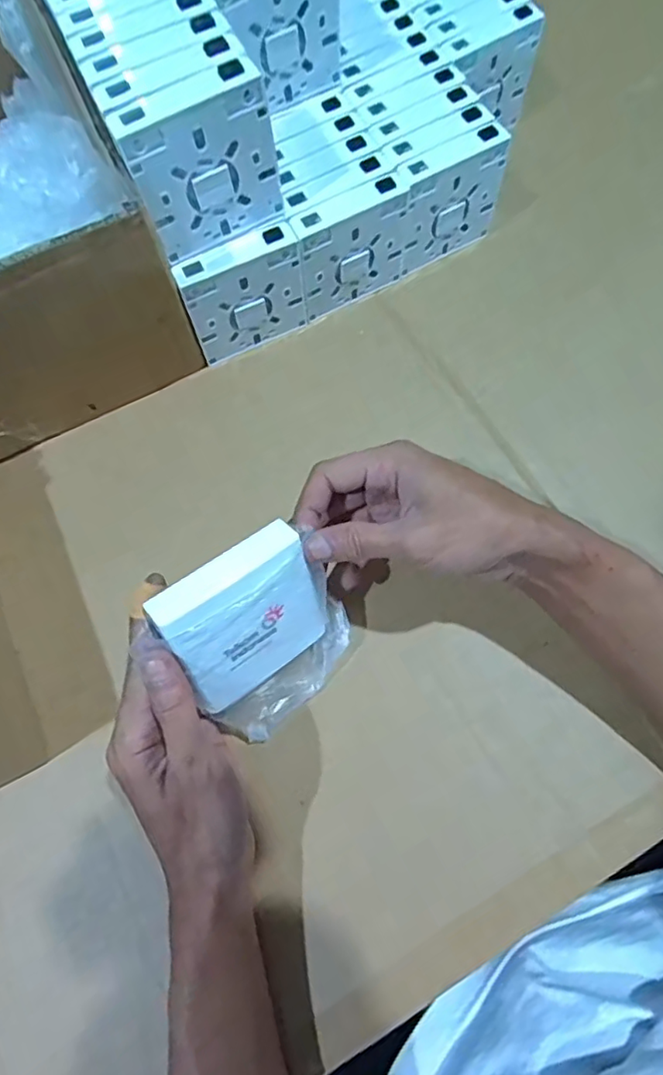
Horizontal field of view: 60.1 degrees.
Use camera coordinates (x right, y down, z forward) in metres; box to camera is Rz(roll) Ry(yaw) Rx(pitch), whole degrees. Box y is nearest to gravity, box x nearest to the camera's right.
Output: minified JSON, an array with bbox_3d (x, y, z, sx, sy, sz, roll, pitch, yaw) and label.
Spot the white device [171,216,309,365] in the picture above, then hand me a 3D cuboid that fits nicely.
[{"bbox_3d":[-0.062,-0.174,0.418,0.085,0.086,0.021,-30,71,-7],"label":"white device"}]

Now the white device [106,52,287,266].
[{"bbox_3d":[-0.075,-0.221,0.344,0.087,0.088,0.021,-30,71,-7],"label":"white device"}]

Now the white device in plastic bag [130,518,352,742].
[{"bbox_3d":[-0.040,0.057,0.334,0.097,0.122,0.024,-40,47,-13],"label":"white device in plastic bag"}]

